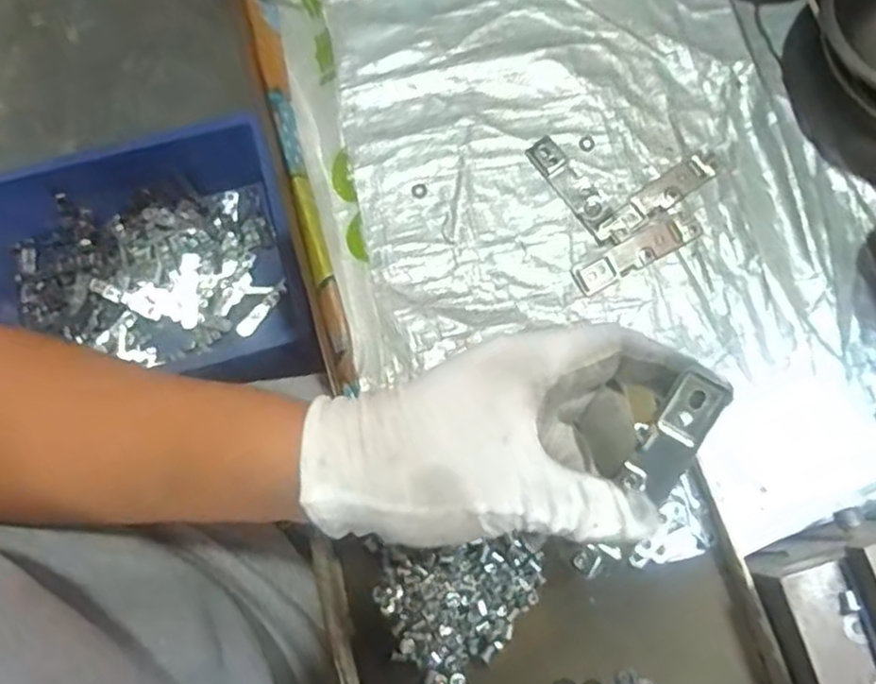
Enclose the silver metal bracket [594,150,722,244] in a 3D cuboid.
[{"bbox_3d":[0.145,-0.095,0.463,0.095,0.005,0.021,-35,79,-7],"label":"silver metal bracket"}]

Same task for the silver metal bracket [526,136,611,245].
[{"bbox_3d":[0.088,-0.101,0.464,0.019,0.004,0.077,-34,79,-7],"label":"silver metal bracket"}]

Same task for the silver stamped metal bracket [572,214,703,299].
[{"bbox_3d":[0.127,-0.057,0.451,0.086,0.005,0.021,-28,78,-6],"label":"silver stamped metal bracket"}]

